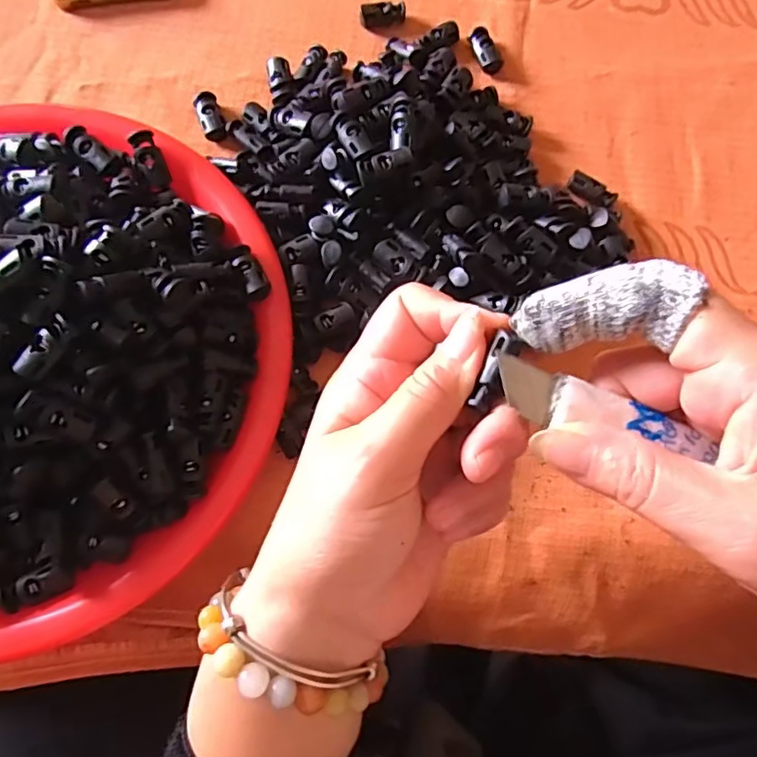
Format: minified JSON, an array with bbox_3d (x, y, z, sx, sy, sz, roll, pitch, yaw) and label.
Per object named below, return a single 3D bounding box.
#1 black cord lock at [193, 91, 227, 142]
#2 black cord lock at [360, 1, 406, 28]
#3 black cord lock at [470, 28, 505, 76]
[{"bbox_3d":[-0.095,-0.149,0.322,0.013,0.008,0.032,-18,76,-6],"label":"black cord lock"},{"bbox_3d":[0.004,-0.219,0.344,0.028,0.011,0.010,-14,76,-5],"label":"black cord lock"},{"bbox_3d":[0.064,-0.195,0.340,0.015,0.007,0.031,-20,76,-6],"label":"black cord lock"}]

